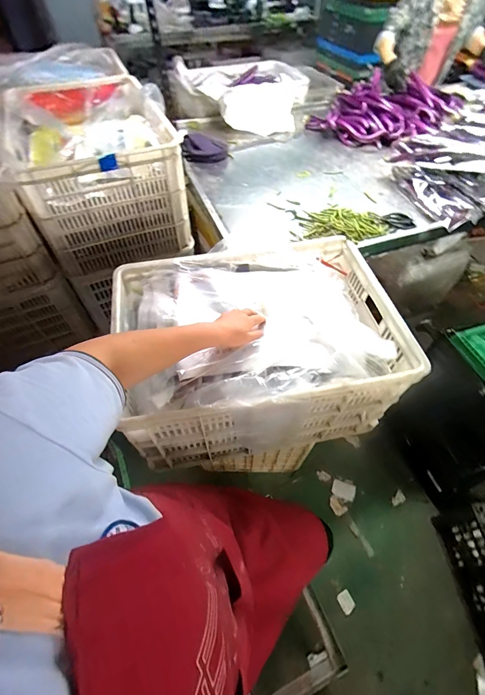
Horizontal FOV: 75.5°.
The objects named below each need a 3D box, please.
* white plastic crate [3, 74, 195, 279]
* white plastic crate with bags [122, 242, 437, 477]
[{"bbox_3d":[-0.467,-0.589,1.045,0.407,0.333,0.624,-19,56,-14],"label":"white plastic crate"},{"bbox_3d":[0.028,-0.001,0.766,0.572,0.326,0.417,-9,55,-8],"label":"white plastic crate with bags"}]

